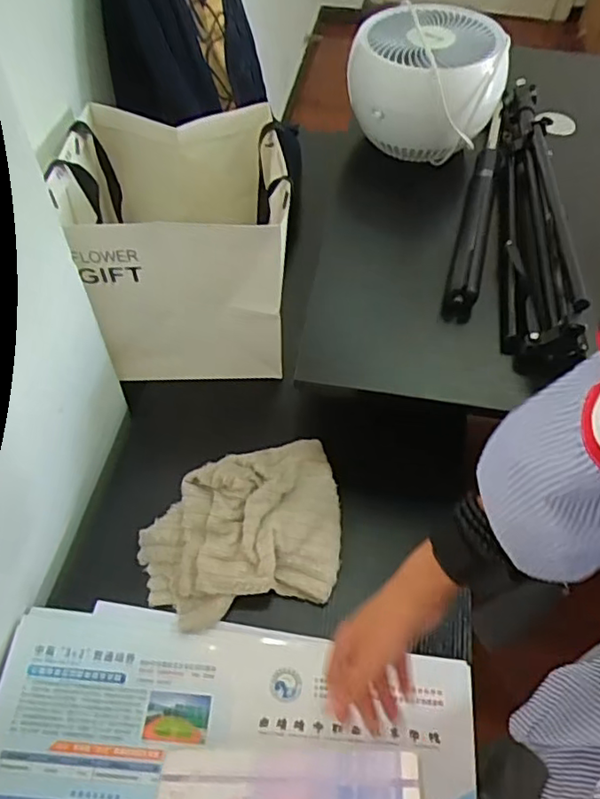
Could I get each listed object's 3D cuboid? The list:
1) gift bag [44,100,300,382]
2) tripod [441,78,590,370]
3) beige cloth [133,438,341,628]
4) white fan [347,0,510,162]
[{"bbox_3d":[-0.141,-0.184,0.717,0.240,0.222,0.232,-1,54,-5],"label":"gift bag"},{"bbox_3d":[0.264,-0.236,0.726,0.134,0.082,0.469,13,54,5],"label":"tripod"},{"bbox_3d":[-0.057,0.129,0.606,0.200,0.039,0.162,-8,56,-11],"label":"beige cloth"},{"bbox_3d":[0.155,-0.402,0.767,0.180,0.128,0.164,12,54,4],"label":"white fan"}]

